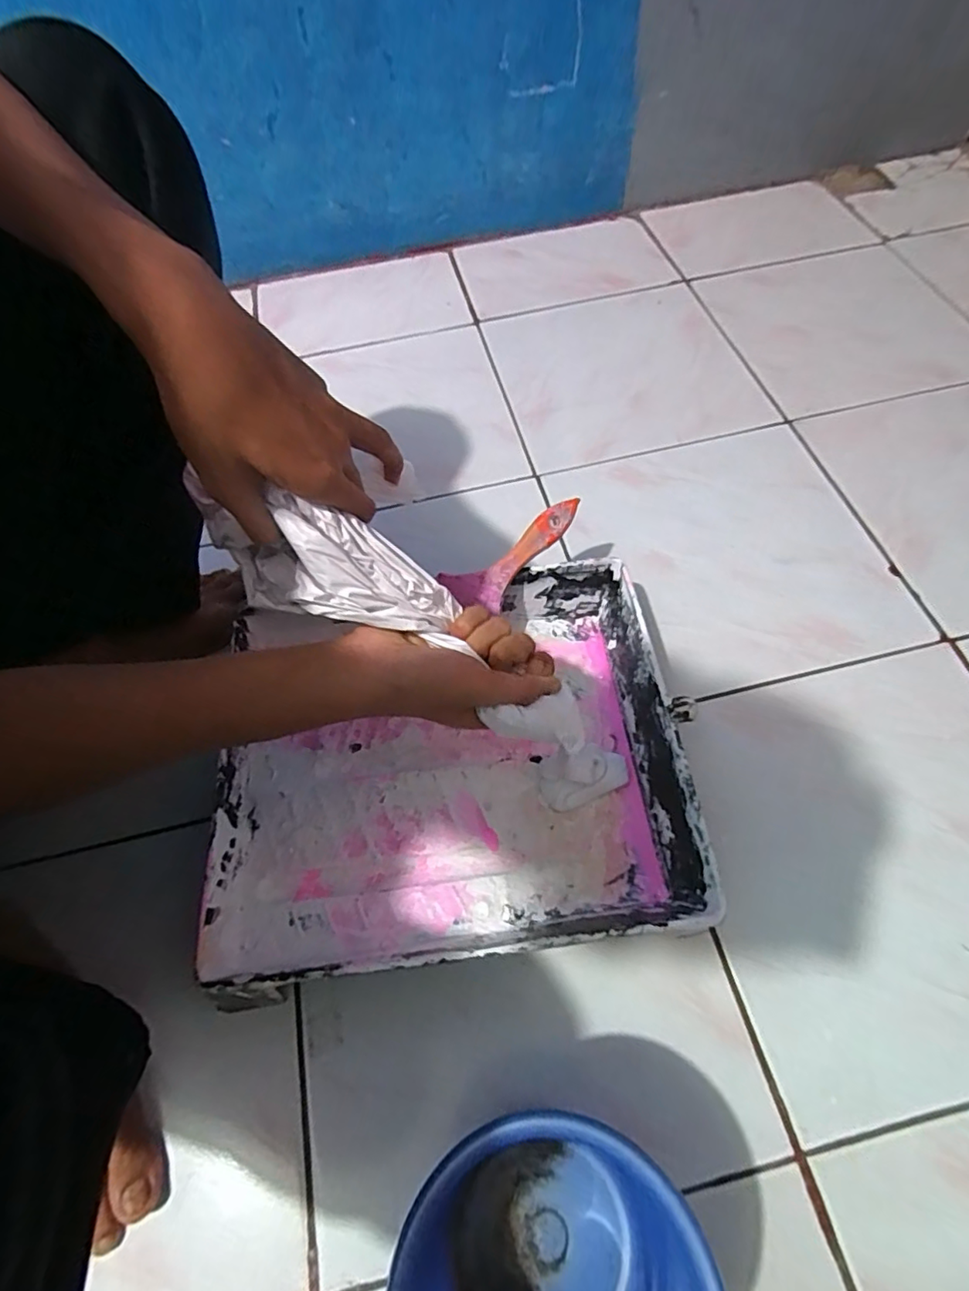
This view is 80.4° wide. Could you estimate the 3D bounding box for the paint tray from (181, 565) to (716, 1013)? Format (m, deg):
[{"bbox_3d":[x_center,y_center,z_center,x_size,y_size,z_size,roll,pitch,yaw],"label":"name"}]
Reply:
[{"bbox_3d":[-0.028,0.089,0.462,0.341,0.071,0.288,-9,61,-1],"label":"paint tray"}]

